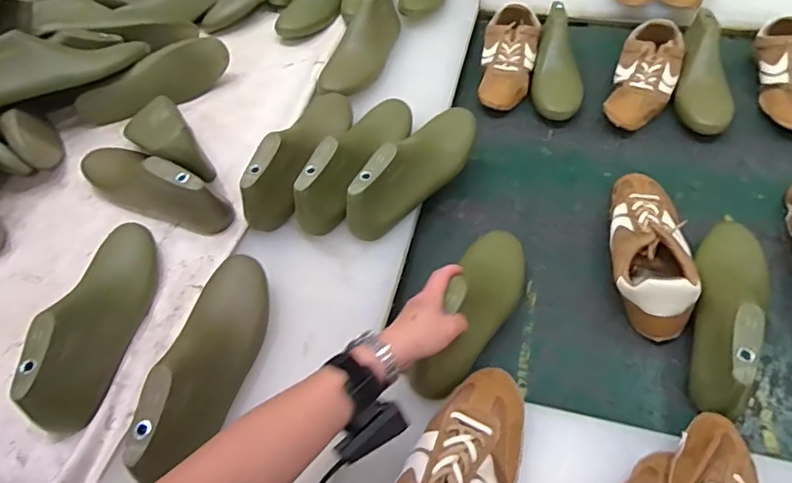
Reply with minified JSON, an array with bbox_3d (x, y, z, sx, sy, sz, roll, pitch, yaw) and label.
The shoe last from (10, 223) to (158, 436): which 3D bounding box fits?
[{"bbox_3d":[-0.364,0.085,0.626,0.078,0.097,0.274,0,45,3],"label":"shoe last"}]

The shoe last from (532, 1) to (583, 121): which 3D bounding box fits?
[{"bbox_3d":[0.300,-0.320,0.941,0.087,0.087,0.244,7,54,11],"label":"shoe last"}]

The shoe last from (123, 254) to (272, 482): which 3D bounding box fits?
[{"bbox_3d":[-0.211,0.125,0.571,0.079,0.084,0.266,6,42,7],"label":"shoe last"}]

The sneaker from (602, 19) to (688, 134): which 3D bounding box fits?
[{"bbox_3d":[0.441,-0.292,0.908,0.100,0.064,0.236,17,56,18],"label":"sneaker"}]

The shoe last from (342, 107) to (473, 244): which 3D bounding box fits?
[{"bbox_3d":[0.032,-0.113,0.728,0.072,0.093,0.275,28,60,24],"label":"shoe last"}]

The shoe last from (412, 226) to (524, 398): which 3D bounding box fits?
[{"bbox_3d":[0.096,0.070,0.607,0.079,0.085,0.255,24,53,17],"label":"shoe last"}]

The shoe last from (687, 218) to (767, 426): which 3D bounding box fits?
[{"bbox_3d":[0.394,0.075,0.617,0.075,0.102,0.275,20,57,20],"label":"shoe last"}]

